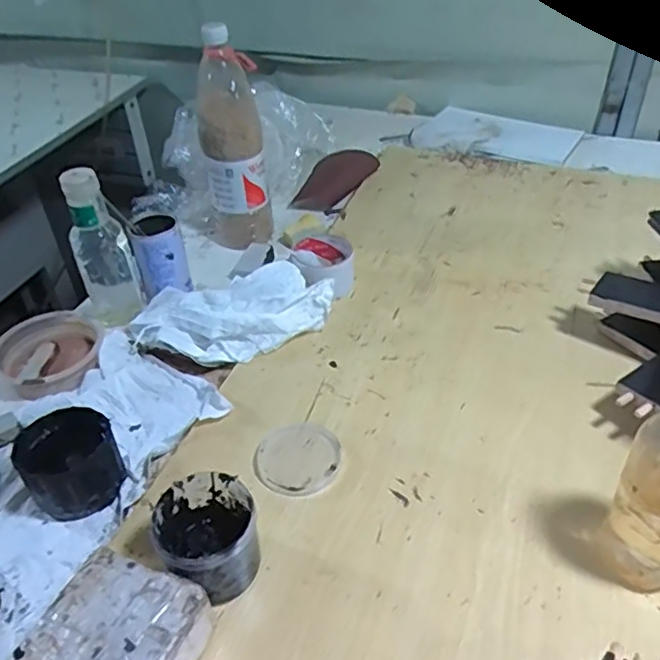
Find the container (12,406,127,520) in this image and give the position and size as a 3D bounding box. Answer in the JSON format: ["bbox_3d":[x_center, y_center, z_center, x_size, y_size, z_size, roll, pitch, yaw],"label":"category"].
[{"bbox_3d":[-0.249,0.130,0.591,0.088,0.063,0.093,-27,46,-25],"label":"container"}]

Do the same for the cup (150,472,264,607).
[{"bbox_3d":[-0.098,0.173,0.508,0.076,0.076,0.079,-2,41,2],"label":"cup"}]

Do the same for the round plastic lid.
[{"bbox_3d":[-0.032,0.124,0.605,0.084,0.004,0.088,-2,41,2],"label":"round plastic lid"}]

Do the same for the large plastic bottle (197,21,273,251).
[{"bbox_3d":[-0.138,-0.254,0.874,0.092,0.295,0.072,-17,43,-16],"label":"large plastic bottle"}]

